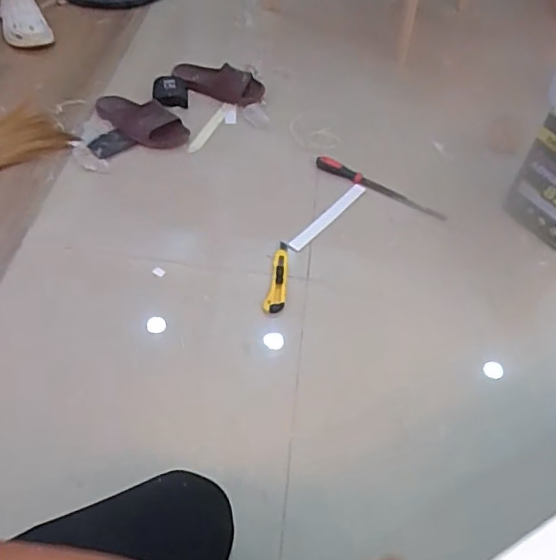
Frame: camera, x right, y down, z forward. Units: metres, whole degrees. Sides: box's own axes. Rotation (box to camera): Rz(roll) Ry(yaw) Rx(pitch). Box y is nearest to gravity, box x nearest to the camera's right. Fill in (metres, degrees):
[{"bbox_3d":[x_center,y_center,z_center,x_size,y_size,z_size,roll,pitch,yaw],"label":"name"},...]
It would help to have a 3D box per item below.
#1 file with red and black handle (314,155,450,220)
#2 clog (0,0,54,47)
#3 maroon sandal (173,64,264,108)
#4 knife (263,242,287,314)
[{"bbox_3d":[0.210,-0.195,1.184,0.294,0.018,0.035,29,57,17],"label":"file with red and black handle"},{"bbox_3d":[-0.634,-0.668,1.387,0.108,0.104,0.215,-20,57,-20],"label":"clog"},{"bbox_3d":[-0.137,-0.460,1.332,0.209,0.054,0.090,5,52,-2],"label":"maroon sandal"},{"bbox_3d":[0.003,-0.005,1.026,0.034,0.015,0.149,11,52,2],"label":"knife"}]

